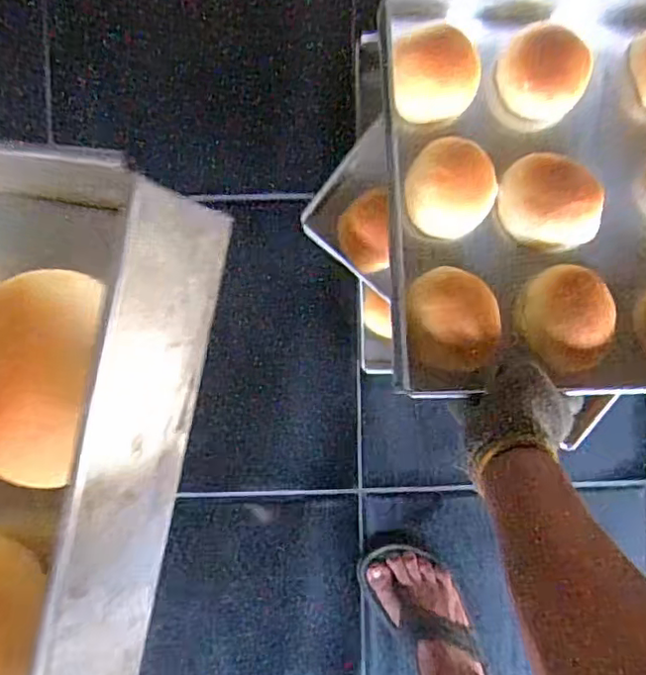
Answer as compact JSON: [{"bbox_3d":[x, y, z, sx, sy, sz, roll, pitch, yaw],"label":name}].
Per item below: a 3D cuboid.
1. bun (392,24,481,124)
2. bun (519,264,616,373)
[{"bbox_3d":[0.114,-0.255,0.595,0.089,0.056,0.074,-10,94,-1],"label":"bun"},{"bbox_3d":[0.244,-0.021,0.601,0.081,0.043,0.096,-23,94,0],"label":"bun"}]

